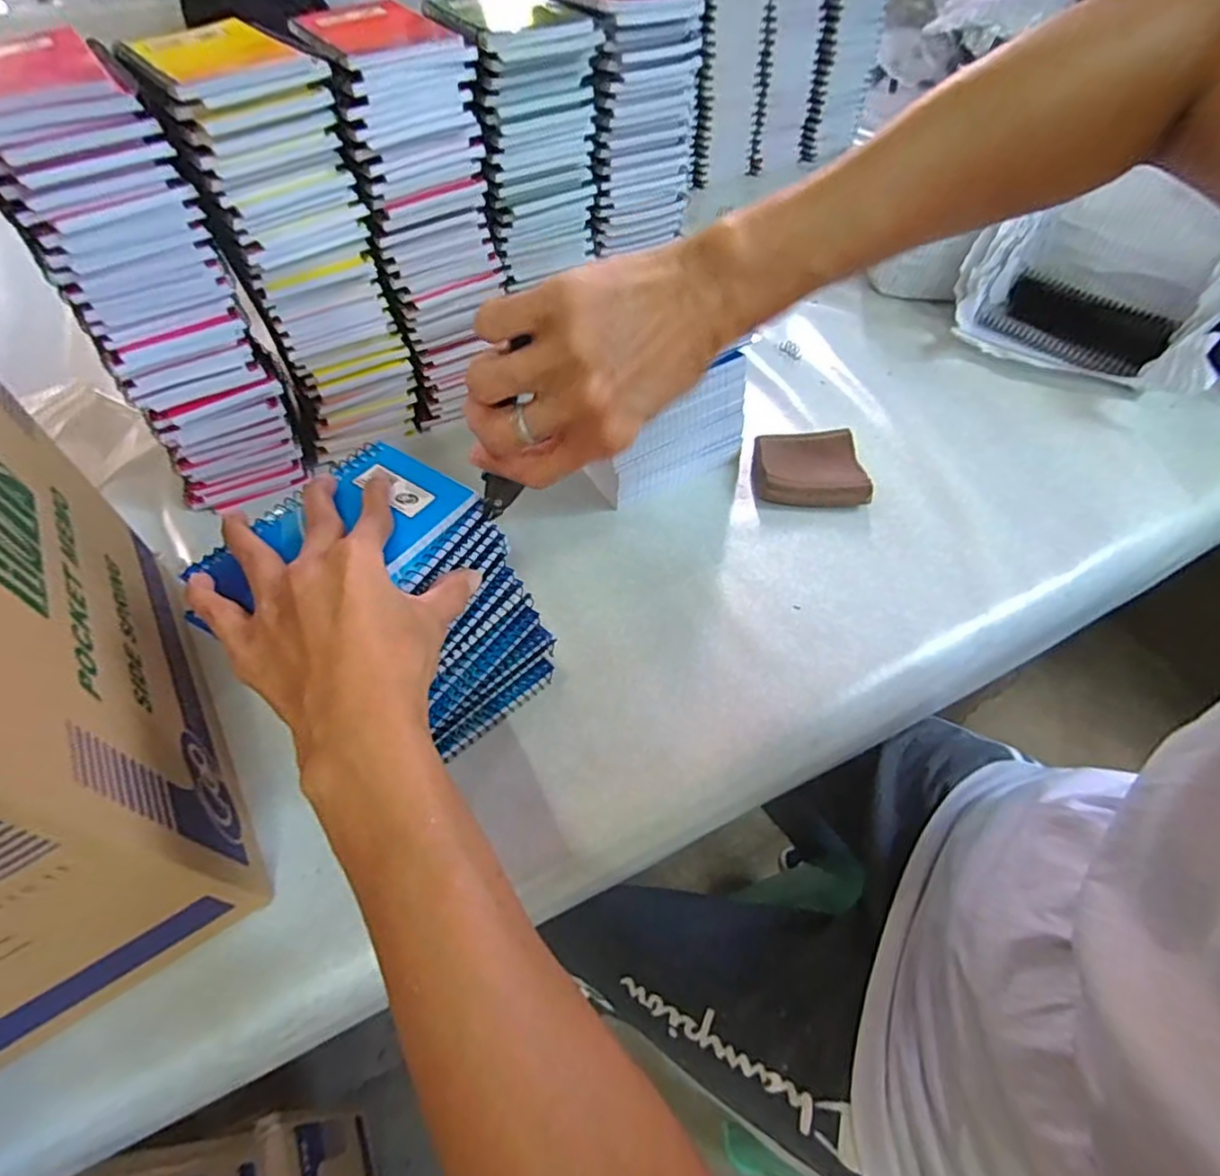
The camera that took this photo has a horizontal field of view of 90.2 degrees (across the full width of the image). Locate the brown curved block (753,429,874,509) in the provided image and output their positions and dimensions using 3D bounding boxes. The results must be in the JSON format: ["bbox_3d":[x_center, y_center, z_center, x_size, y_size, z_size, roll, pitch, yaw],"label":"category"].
[{"bbox_3d":[0.174,-0.107,0.535,0.096,0.022,0.085,7,52,6],"label":"brown curved block"}]

